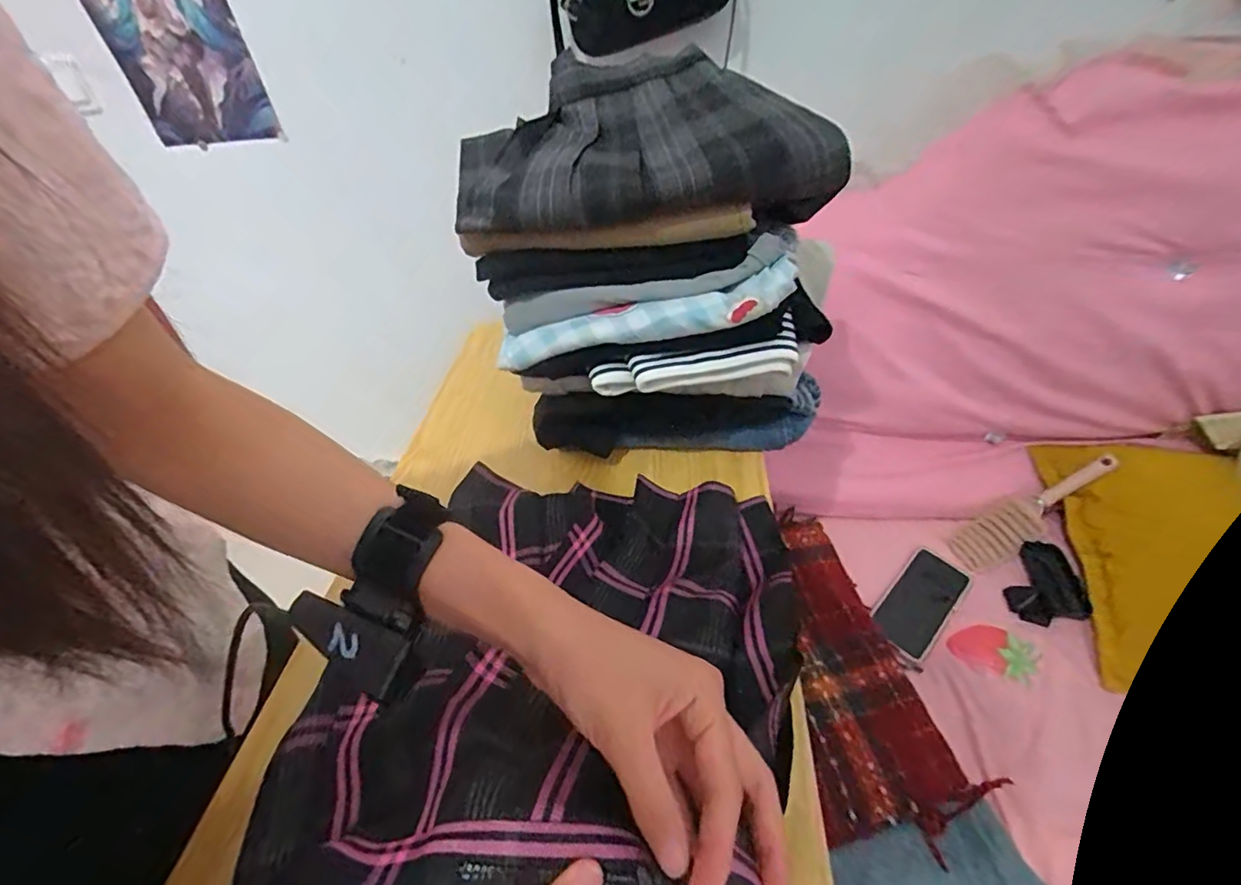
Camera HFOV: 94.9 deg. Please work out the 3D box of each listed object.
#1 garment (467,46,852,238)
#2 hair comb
[{"bbox_3d":[0.008,-0.255,0.479,0.314,0.079,0.207,-2,41,6],"label":"garment"},{"bbox_3d":[0.578,0.098,0.802,0.232,0.030,0.061,-38,41,10],"label":"hair comb"}]

